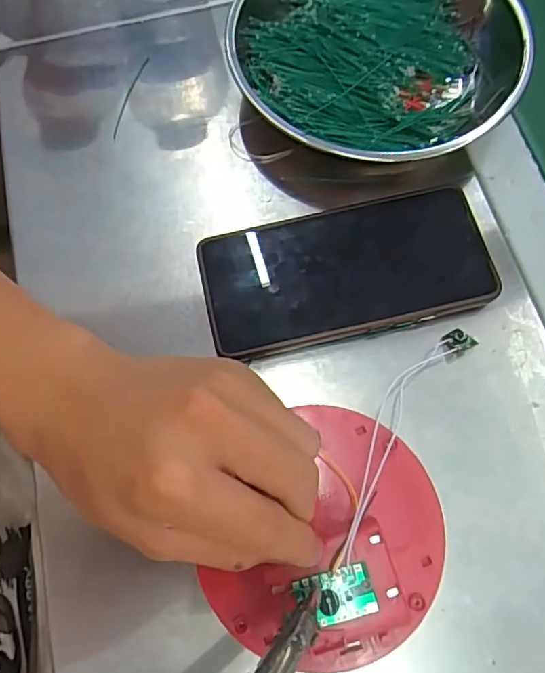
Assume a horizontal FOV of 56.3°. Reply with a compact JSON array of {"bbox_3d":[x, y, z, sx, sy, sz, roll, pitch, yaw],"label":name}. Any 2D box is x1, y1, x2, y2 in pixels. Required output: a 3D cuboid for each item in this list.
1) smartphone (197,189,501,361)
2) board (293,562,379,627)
[{"bbox_3d":[0.042,-0.038,0.296,0.161,0.016,0.079,-12,71,-2],"label":"smartphone"},{"bbox_3d":[0.028,0.117,0.229,0.034,0.004,0.021,-14,72,-3],"label":"board"}]

